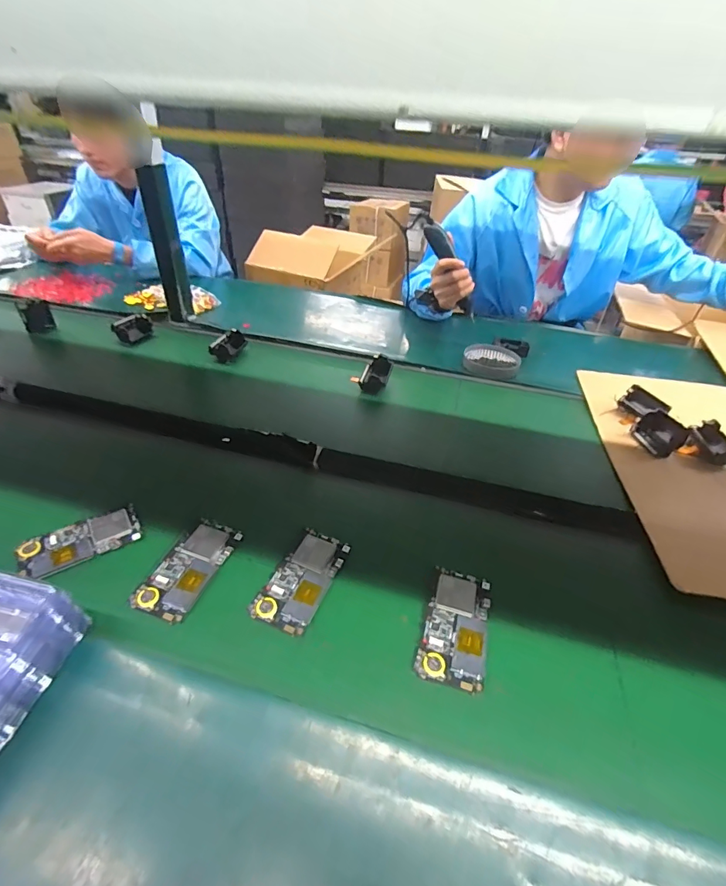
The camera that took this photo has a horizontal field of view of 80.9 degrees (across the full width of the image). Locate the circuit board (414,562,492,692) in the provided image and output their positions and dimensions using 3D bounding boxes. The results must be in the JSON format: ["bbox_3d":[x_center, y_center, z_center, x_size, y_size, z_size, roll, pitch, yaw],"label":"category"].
[{"bbox_3d":[0.097,0.187,0.442,0.064,0.006,0.123,13,40,13],"label":"circuit board"}]

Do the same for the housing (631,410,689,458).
[{"bbox_3d":[0.482,-0.017,0.693,0.053,0.042,0.074,-6,39,-11],"label":"housing"}]

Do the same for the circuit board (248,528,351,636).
[{"bbox_3d":[-0.067,0.149,0.478,0.063,0.005,0.124,17,41,17],"label":"circuit board"}]

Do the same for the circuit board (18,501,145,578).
[{"bbox_3d":[-0.331,0.114,0.501,0.122,0.008,0.058,-19,43,-25],"label":"circuit board"}]

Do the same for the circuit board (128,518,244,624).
[{"bbox_3d":[-0.195,0.138,0.482,0.062,0.006,0.123,15,40,16],"label":"circuit board"}]

